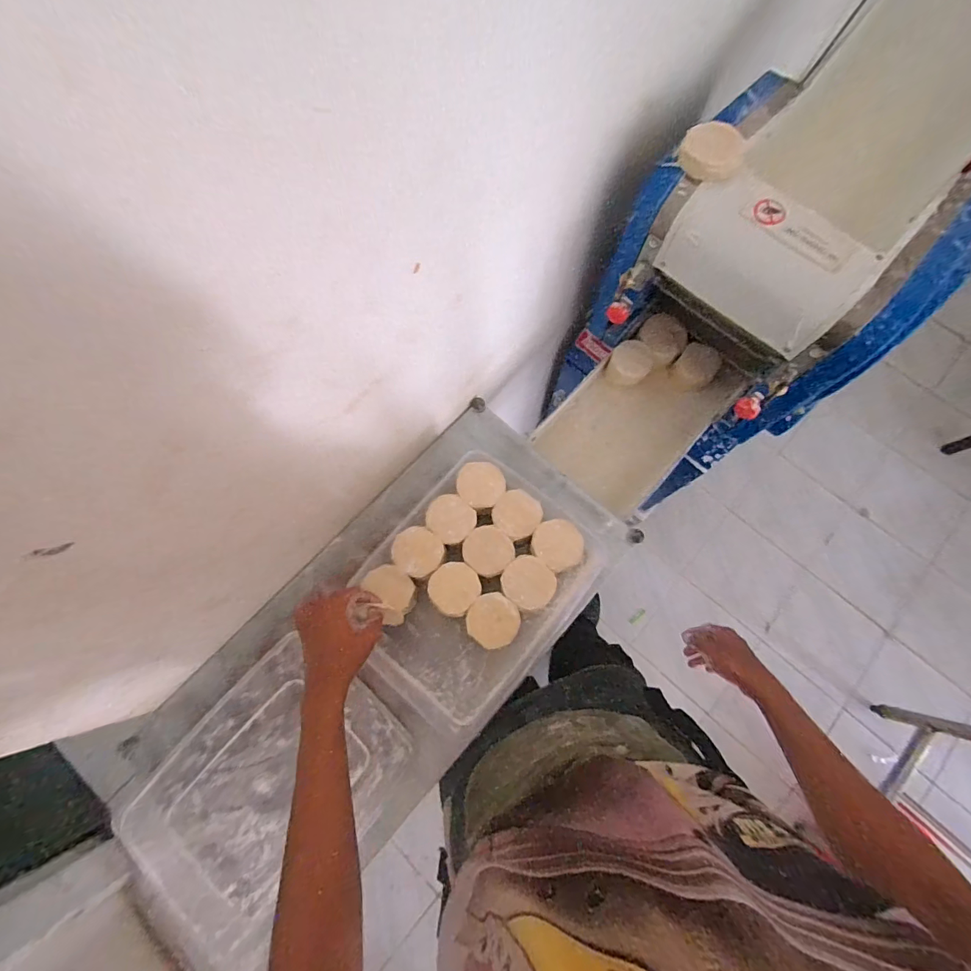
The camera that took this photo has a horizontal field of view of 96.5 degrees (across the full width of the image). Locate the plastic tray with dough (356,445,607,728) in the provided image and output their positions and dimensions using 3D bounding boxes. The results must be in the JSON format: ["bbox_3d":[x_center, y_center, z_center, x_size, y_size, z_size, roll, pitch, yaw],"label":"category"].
[{"bbox_3d":[-0.025,0.156,0.679,0.276,0.084,0.361,39,78,10],"label":"plastic tray with dough"}]

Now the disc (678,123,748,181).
[{"bbox_3d":[0.285,-0.421,0.548,0.074,0.024,0.071,0,74,0],"label":"disc"}]

